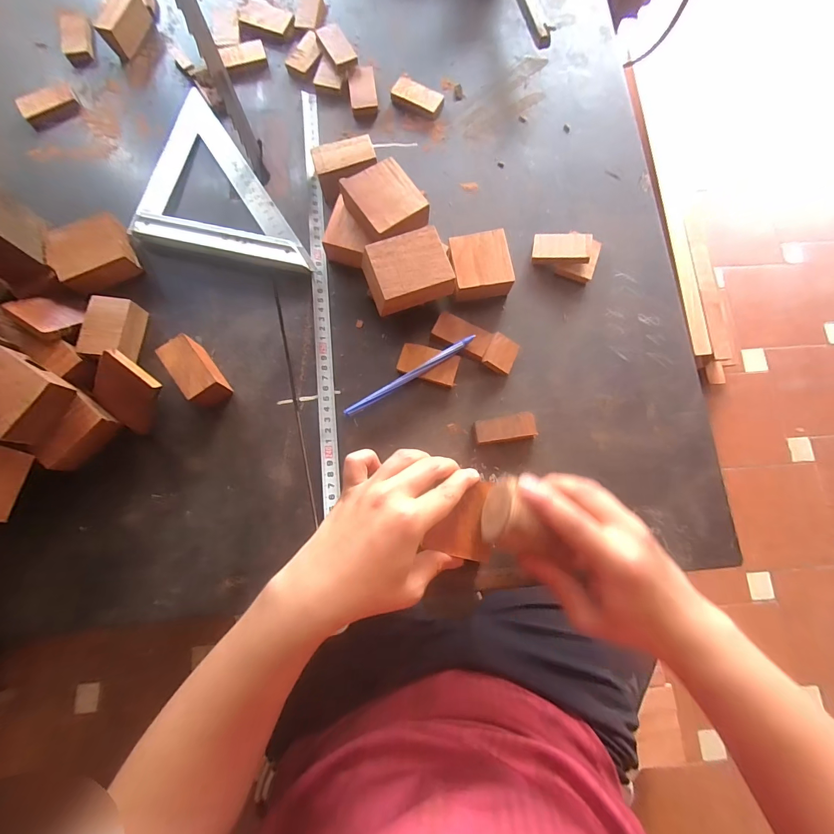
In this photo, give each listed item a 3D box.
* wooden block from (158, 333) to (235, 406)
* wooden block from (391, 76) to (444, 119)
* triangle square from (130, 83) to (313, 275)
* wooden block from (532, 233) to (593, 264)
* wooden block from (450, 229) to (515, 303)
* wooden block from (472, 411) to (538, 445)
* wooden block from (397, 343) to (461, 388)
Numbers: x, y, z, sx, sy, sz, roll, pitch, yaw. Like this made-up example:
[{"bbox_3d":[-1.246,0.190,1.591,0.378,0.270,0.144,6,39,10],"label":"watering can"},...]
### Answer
[{"bbox_3d":[-0.195,-0.039,0.347,0.028,0.036,0.060,-36,81,-9],"label":"wooden block"},{"bbox_3d":[0.001,-0.350,0.429,0.055,0.010,0.031,26,79,4],"label":"wooden block"},{"bbox_3d":[-0.178,-0.242,0.401,0.180,0.012,0.173,13,78,1],"label":"triangle square"},{"bbox_3d":[0.143,-0.167,0.387,0.054,0.011,0.029,8,79,15],"label":"wooden block"},{"bbox_3d":[0.060,-0.145,0.379,0.054,0.026,0.056,-10,78,-4],"label":"wooden block"},{"bbox_3d":[0.079,0.011,0.357,0.057,0.012,0.022,-10,79,-4],"label":"wooden block"},{"bbox_3d":[0.011,-0.049,0.369,0.055,0.008,0.032,16,78,2],"label":"wooden block"}]

